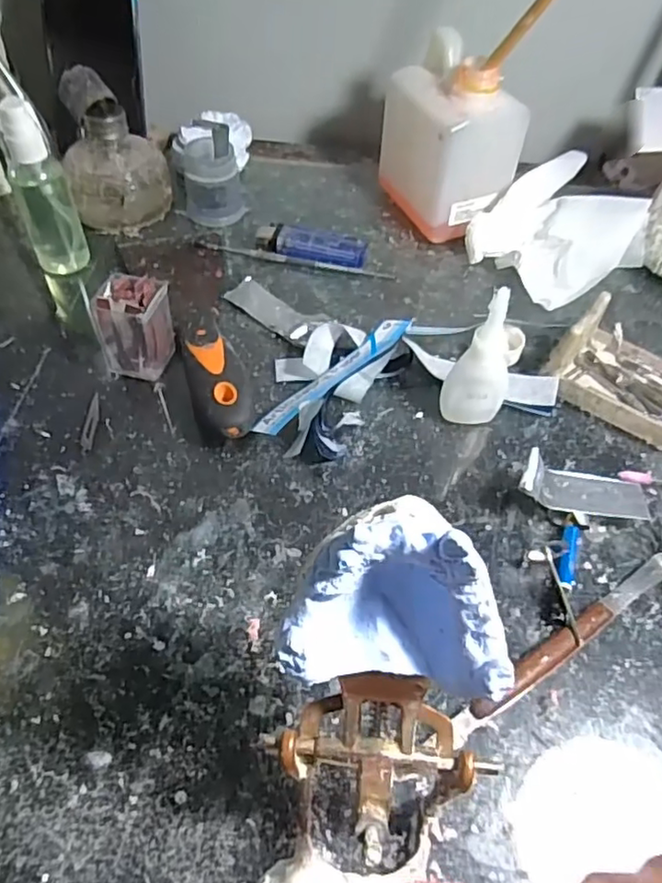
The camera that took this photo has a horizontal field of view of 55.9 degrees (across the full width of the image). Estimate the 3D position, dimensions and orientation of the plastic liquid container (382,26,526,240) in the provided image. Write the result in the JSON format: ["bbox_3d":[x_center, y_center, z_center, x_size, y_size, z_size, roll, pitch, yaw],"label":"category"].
[{"bbox_3d":[0.089,-0.221,0.461,0.070,0.119,0.088,-17,55,-15],"label":"plastic liquid container"}]

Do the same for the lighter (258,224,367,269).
[{"bbox_3d":[-0.015,-0.144,0.462,0.081,0.016,0.025,10,53,5],"label":"lighter"}]

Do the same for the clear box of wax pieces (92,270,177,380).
[{"bbox_3d":[-0.115,-0.066,0.369,0.032,0.052,0.035,18,54,11],"label":"clear box of wax pieces"}]

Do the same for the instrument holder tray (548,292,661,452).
[{"bbox_3d":[0.188,-0.042,0.374,0.095,0.042,0.063,33,58,21],"label":"instrument holder tray"}]

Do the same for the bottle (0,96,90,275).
[{"bbox_3d":[-0.187,-0.161,0.405,0.034,0.113,0.036,-21,56,-18],"label":"bottle"}]

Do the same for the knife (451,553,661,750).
[{"bbox_3d":[0.110,0.089,0.286,0.145,0.010,0.011,-27,58,-21],"label":"knife"}]

